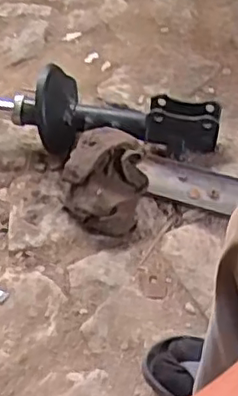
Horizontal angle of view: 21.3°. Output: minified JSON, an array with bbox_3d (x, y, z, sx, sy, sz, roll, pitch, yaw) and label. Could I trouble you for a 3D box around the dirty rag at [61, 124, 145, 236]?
[{"bbox_3d":[-0.028,-0.028,1.060,0.134,0.114,0.148,8,50,16],"label":"dirty rag"}]

